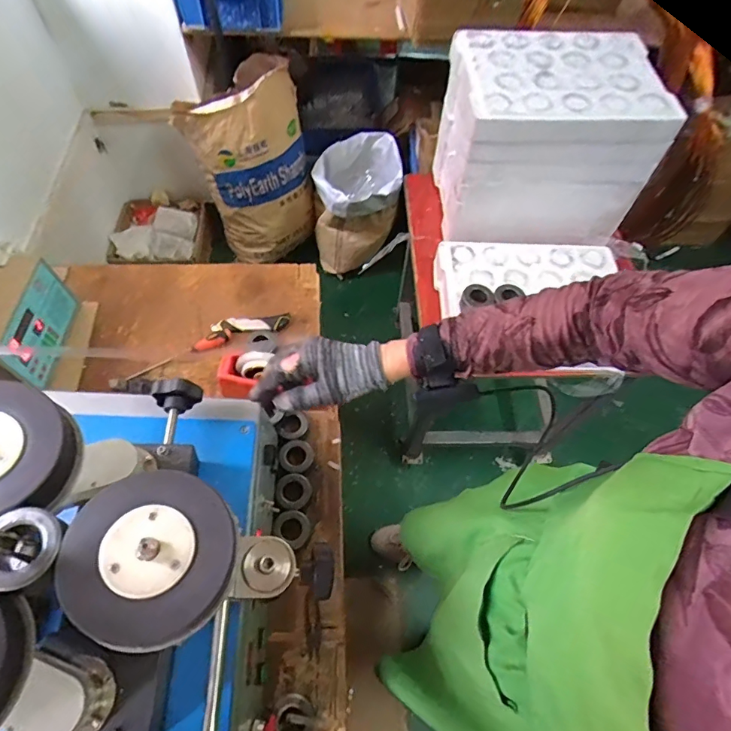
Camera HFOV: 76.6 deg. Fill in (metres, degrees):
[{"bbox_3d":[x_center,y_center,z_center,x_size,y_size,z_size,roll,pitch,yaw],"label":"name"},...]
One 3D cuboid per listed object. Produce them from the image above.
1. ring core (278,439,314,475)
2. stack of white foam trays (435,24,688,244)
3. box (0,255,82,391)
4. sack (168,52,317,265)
[{"bbox_3d":[-0.123,0.163,0.831,0.058,0.033,0.067,17,60,7],"label":"ring core"},{"bbox_3d":[0.381,-0.466,0.990,0.397,0.339,0.267,-3,60,-5],"label":"stack of white foam trays"},{"bbox_3d":[-0.645,-0.076,0.869,0.095,0.128,0.227,-1,59,-4],"label":"box"},{"bbox_3d":[-0.369,-0.681,1.654,0.238,0.608,0.361,37,64,18],"label":"sack"}]

